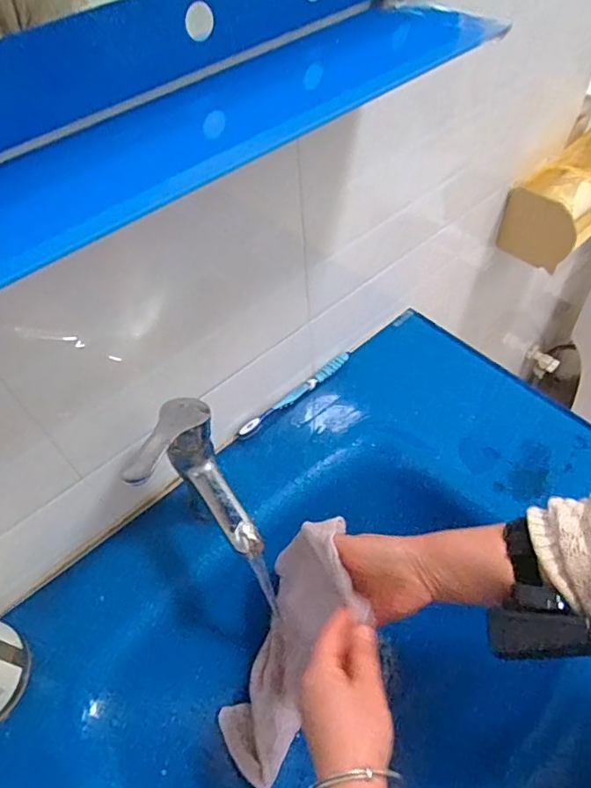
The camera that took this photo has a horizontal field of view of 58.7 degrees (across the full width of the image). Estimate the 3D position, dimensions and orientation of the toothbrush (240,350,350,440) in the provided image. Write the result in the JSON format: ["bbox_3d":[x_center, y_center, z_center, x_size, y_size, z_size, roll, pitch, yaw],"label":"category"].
[{"bbox_3d":[0.001,0.000,0.675,0.181,0.019,0.020,-36,58,-21],"label":"toothbrush"}]

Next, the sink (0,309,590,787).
[{"bbox_3d":[0.045,0.266,0.532,0.774,0.124,0.503,-37,59,-22],"label":"sink"}]

